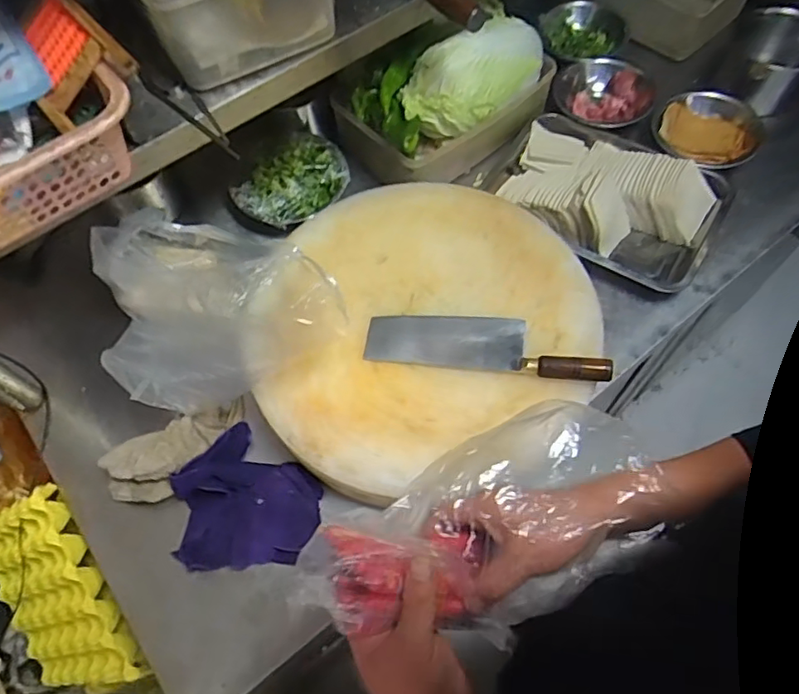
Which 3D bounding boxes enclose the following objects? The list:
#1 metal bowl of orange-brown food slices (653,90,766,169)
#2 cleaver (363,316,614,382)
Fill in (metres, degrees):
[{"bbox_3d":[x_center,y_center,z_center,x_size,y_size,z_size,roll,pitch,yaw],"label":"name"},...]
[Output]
[{"bbox_3d":[0.532,-0.373,1.023,0.169,0.050,0.173,-1,62,2],"label":"metal bowl of orange-brown food slices"},{"bbox_3d":[0.109,-0.005,0.748,0.296,0.020,0.075,6,63,6],"label":"cleaver"}]

